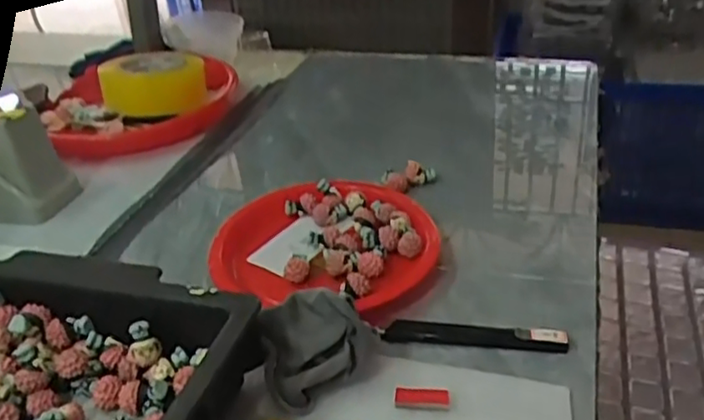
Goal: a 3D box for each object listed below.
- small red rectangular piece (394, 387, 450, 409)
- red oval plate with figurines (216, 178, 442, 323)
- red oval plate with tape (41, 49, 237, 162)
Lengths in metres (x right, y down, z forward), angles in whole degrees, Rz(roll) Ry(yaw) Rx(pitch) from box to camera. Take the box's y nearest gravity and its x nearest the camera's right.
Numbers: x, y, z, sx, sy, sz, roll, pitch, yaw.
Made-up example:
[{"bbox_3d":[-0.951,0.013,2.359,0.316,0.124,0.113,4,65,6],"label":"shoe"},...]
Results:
[{"bbox_3d":[0.043,0.115,0.406,0.033,0.005,0.014,2,33,9],"label":"small red rectangular piece"},{"bbox_3d":[-0.015,0.023,0.547,0.174,0.028,0.157,7,34,16],"label":"red oval plate with figurines"},{"bbox_3d":[-0.250,-0.132,0.790,0.227,0.062,0.160,-13,33,-14],"label":"red oval plate with tape"}]

